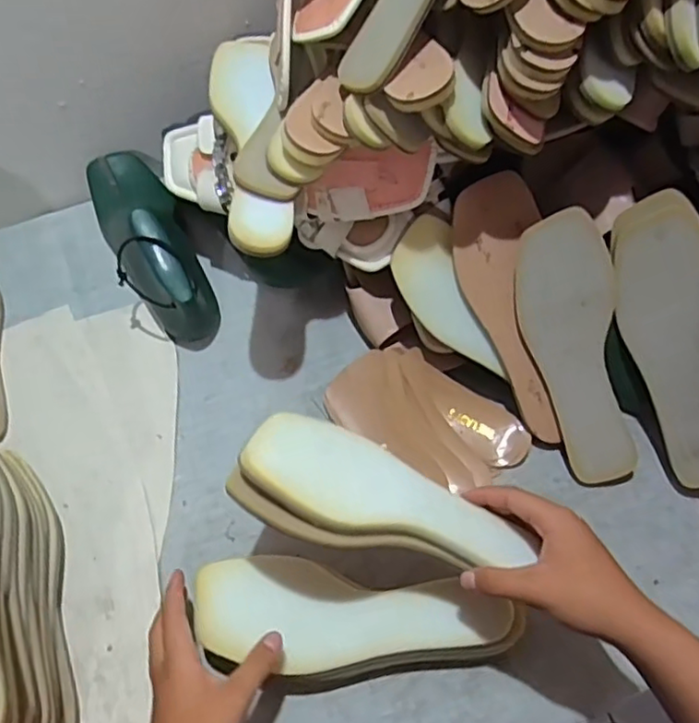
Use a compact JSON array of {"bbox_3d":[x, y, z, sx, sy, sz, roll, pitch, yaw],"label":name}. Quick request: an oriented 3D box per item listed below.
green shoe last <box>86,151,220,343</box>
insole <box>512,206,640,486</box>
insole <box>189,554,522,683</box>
[{"bbox_3d":[-0.207,-0.127,0.653,0.078,0.090,0.246,-24,64,-14],"label":"green shoe last"},{"bbox_3d":[0.195,-0.008,0.550,0.078,0.012,0.233,-9,98,19],"label":"insole"},{"bbox_3d":[0.005,0.200,0.481,0.238,0.036,0.082,5,61,1],"label":"insole"}]

